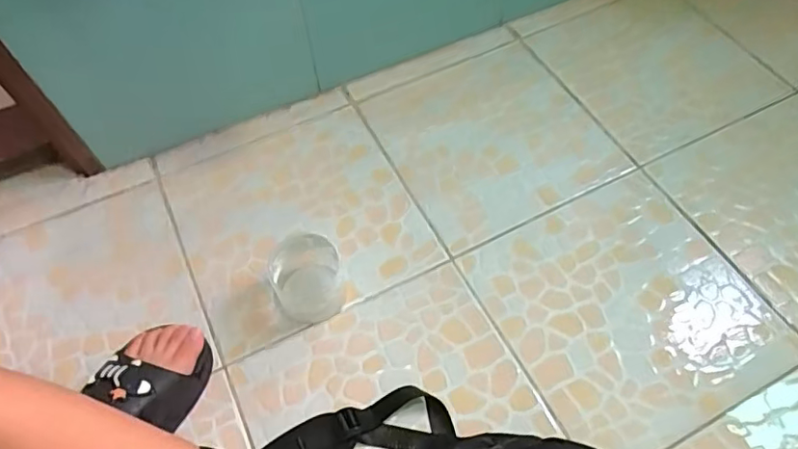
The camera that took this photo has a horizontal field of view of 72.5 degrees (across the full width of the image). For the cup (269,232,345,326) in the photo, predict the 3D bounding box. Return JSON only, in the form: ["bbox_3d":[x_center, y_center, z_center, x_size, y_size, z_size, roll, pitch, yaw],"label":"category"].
[{"bbox_3d":[-0.108,0.066,0.636,0.076,0.068,0.081,-1,58,1],"label":"cup"}]

